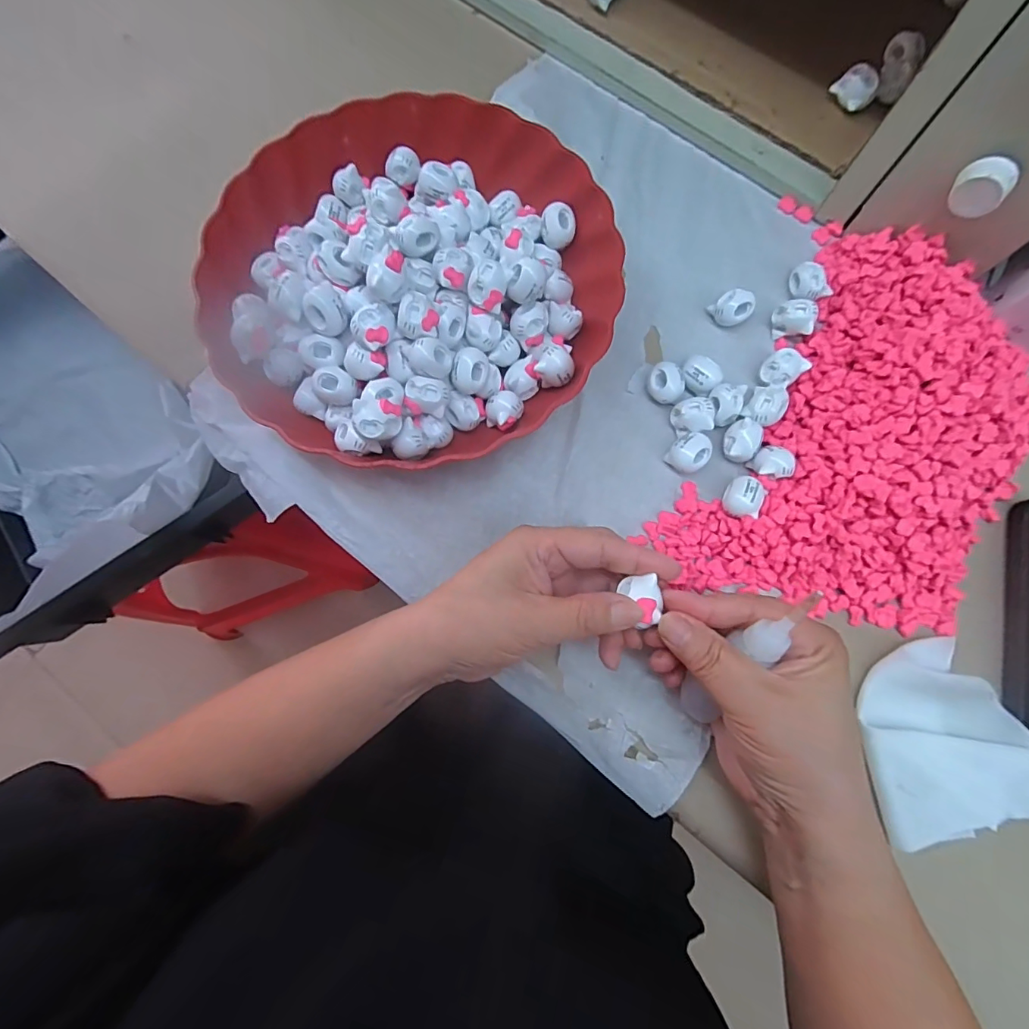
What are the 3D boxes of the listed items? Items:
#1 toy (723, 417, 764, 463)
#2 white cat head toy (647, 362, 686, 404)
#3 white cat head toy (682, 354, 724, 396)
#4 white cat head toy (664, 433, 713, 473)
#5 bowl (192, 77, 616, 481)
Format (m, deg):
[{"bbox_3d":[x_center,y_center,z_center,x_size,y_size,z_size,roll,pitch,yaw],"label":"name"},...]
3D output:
[{"bbox_3d":[0.139,-0.043,0.293,0.020,0.020,0.022,20,78,5],"label":"toy"},{"bbox_3d":[0.095,-0.081,0.305,0.023,0.019,0.022,0,77,1],"label":"white cat head toy"},{"bbox_3d":[0.117,-0.087,0.308,0.021,0.019,0.024,-44,80,-8],"label":"white cat head toy"},{"bbox_3d":[0.107,-0.037,0.295,0.024,0.018,0.021,-38,80,-7],"label":"white cat head toy"},{"bbox_3d":[-0.064,-0.148,0.293,0.236,0.058,0.235,0,78,0],"label":"bowl"}]

